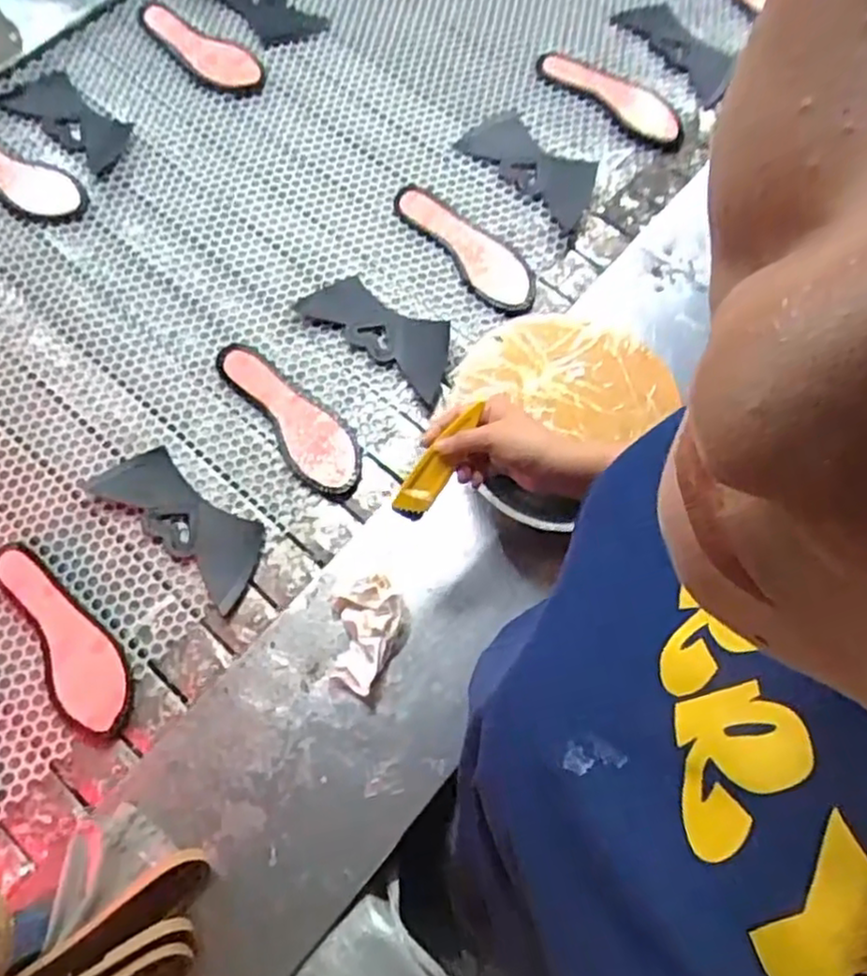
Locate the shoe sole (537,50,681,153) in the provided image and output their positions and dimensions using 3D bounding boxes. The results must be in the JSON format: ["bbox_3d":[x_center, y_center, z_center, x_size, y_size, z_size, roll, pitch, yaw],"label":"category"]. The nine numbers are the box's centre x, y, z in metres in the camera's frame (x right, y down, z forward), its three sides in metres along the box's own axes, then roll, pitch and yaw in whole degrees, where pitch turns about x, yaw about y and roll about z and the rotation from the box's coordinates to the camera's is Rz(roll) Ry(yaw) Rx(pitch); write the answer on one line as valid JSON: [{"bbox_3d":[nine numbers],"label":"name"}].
[{"bbox_3d":[0.256,-0.554,1.001,0.220,0.017,0.087,36,72,11],"label":"shoe sole"}]

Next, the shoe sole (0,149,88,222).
[{"bbox_3d":[-0.576,-0.435,0.972,0.250,0.008,0.081,34,72,11],"label":"shoe sole"}]

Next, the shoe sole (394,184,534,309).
[{"bbox_3d":[0.042,-0.320,0.931,0.076,0.019,0.228,-37,74,-14],"label":"shoe sole"}]

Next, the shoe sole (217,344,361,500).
[{"bbox_3d":[-0.167,-0.088,0.850,0.079,0.014,0.231,-35,74,-14],"label":"shoe sole"}]

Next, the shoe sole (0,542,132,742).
[{"bbox_3d":[-0.390,0.152,0.754,0.083,0.018,0.232,-30,73,-12],"label":"shoe sole"}]

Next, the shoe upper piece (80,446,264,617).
[{"bbox_3d":[-0.281,0.034,0.805,0.221,0.007,0.090,38,73,12],"label":"shoe upper piece"}]

